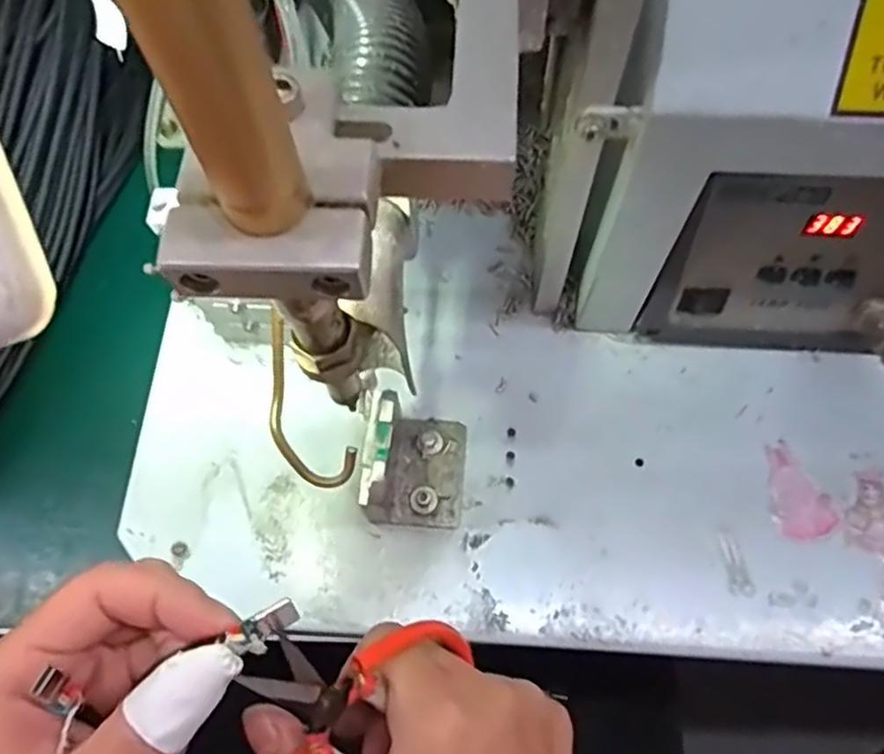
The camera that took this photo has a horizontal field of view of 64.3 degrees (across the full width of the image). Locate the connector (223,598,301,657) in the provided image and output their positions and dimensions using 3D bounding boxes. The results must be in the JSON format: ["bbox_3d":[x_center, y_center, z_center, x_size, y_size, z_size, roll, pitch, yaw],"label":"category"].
[{"bbox_3d":[-0.049,0.070,0.196,0.020,0.006,0.008,-36,68,-9],"label":"connector"}]

